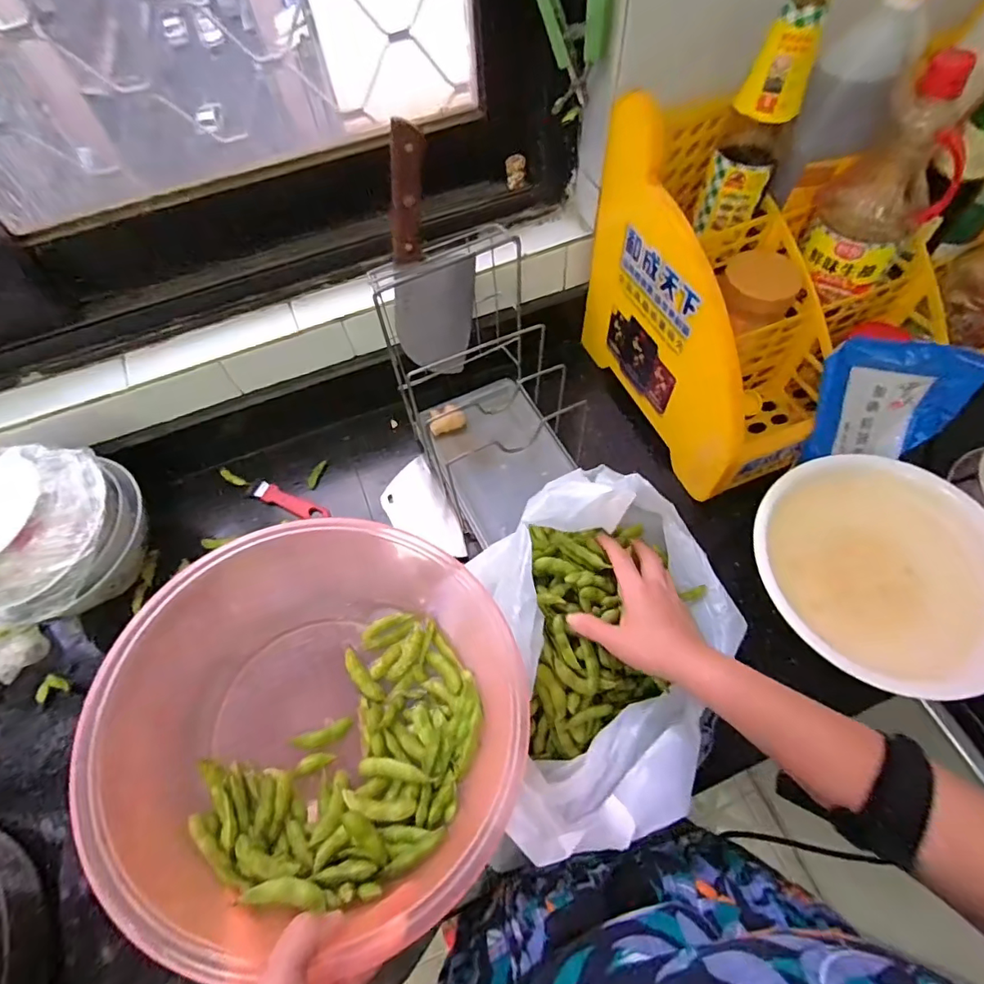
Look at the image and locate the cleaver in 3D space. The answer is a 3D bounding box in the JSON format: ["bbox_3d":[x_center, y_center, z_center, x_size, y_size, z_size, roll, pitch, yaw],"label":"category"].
[{"bbox_3d":[-0.055,-0.239,0.559,0.107,0.267,0.028,-25,58,-25],"label":"cleaver"}]

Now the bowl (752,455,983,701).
[{"bbox_3d":[0.410,0.089,0.557,0.251,0.083,0.241,-1,61,2],"label":"bowl"}]

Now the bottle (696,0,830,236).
[{"bbox_3d":[0.267,-0.373,0.505,0.062,0.216,0.057,21,65,14],"label":"bottle"}]

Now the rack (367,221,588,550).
[{"bbox_3d":[-0.005,-0.115,0.599,0.165,0.227,0.245,-29,64,-12],"label":"rack"}]

